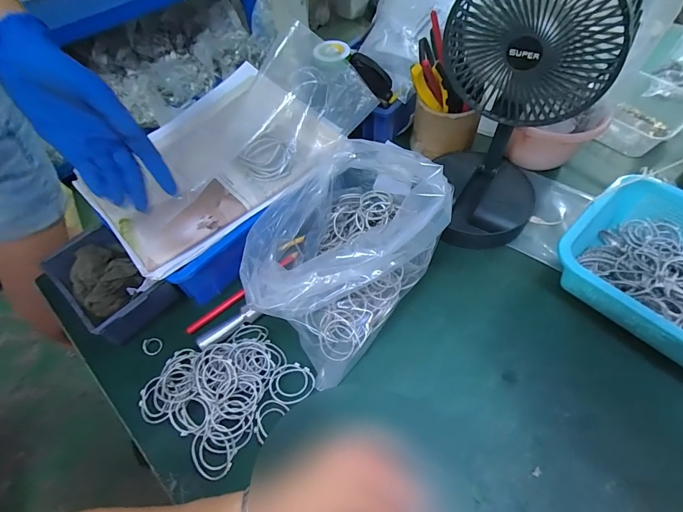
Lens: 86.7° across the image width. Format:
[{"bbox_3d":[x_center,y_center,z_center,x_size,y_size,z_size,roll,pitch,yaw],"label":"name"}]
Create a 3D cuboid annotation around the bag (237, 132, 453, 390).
[{"bbox_3d":[0.011,-0.012,0.419,0.155,0.131,0.265,35,64,24],"label":"bag"}]

